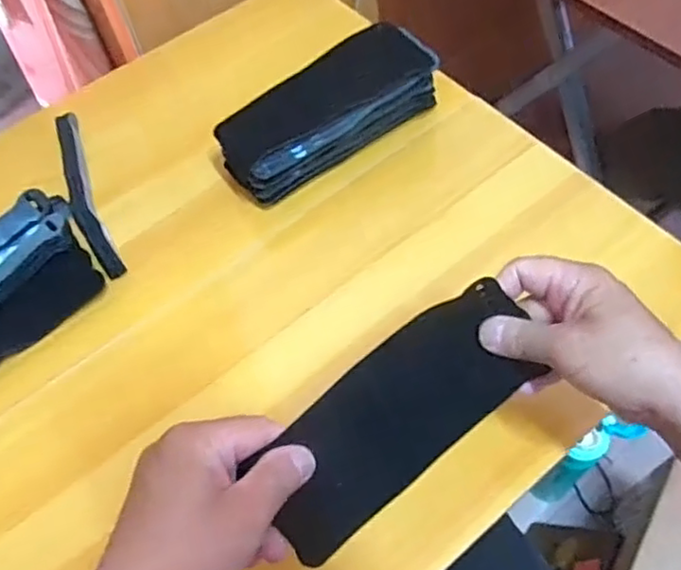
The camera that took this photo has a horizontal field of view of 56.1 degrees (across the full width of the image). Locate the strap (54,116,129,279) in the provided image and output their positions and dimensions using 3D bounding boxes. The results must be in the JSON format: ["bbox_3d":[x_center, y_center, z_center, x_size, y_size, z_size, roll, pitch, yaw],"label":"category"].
[{"bbox_3d":[-0.238,-0.087,0.592,0.025,0.027,0.192,-23,61,-9],"label":"strap"}]

